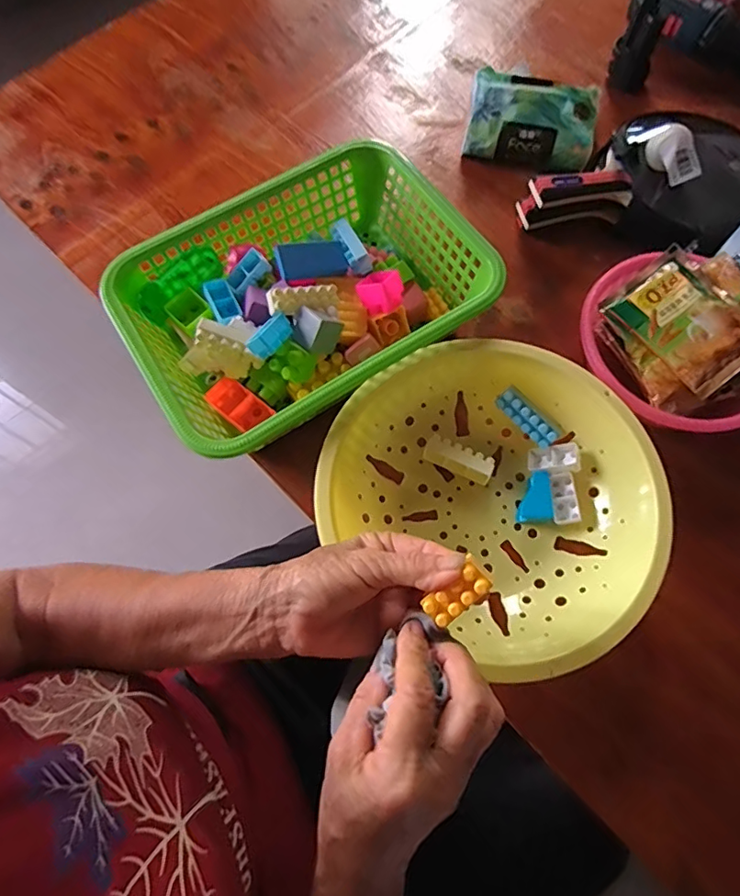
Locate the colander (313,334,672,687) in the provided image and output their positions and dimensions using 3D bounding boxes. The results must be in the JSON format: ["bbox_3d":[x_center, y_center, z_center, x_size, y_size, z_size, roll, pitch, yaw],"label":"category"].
[{"bbox_3d":[0.094,0.032,0.415,0.242,0.064,0.222,29,72,13],"label":"colander"}]

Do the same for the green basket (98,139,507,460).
[{"bbox_3d":[-0.056,-0.128,0.468,0.294,0.078,0.219,-32,71,-10],"label":"green basket"}]

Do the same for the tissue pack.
[{"bbox_3d":[0.175,-0.351,0.562,0.130,0.063,0.070,15,70,8],"label":"tissue pack"}]

